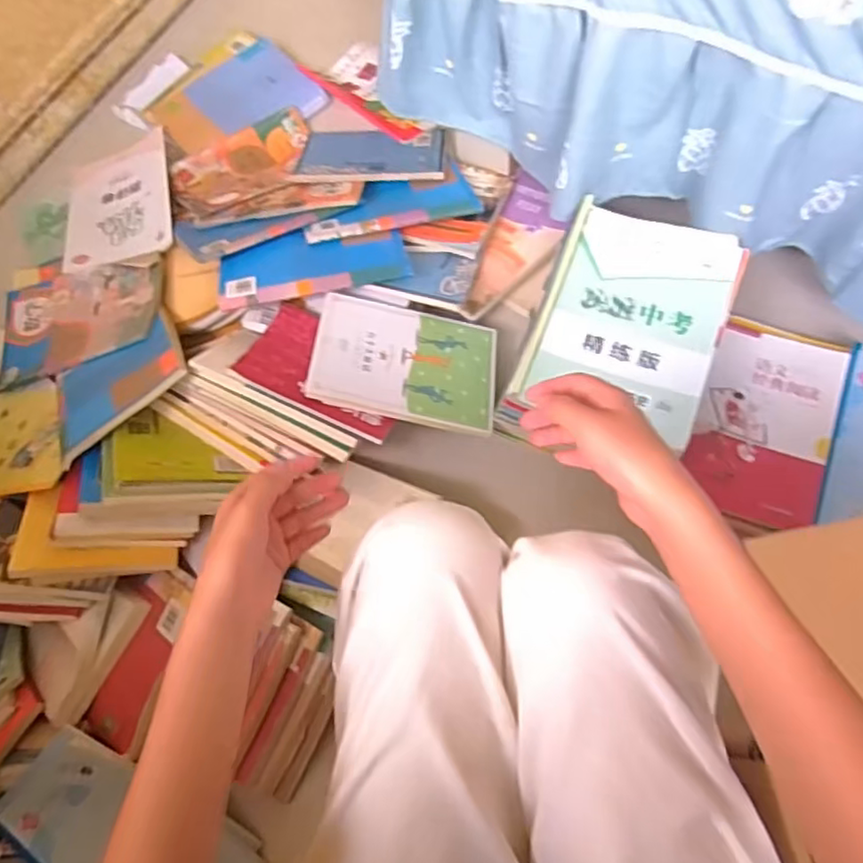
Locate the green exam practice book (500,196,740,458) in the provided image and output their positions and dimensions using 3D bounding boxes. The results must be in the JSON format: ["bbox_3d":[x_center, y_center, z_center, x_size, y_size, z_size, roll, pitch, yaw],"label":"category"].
[{"bbox_3d":[0.243,-0.142,0.780,0.205,0.026,0.293,21,71,10],"label":"green exam practice book"}]

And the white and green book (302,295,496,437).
[{"bbox_3d":[-0.032,-0.091,0.829,0.235,0.010,0.169,11,59,-11],"label":"white and green book"}]

